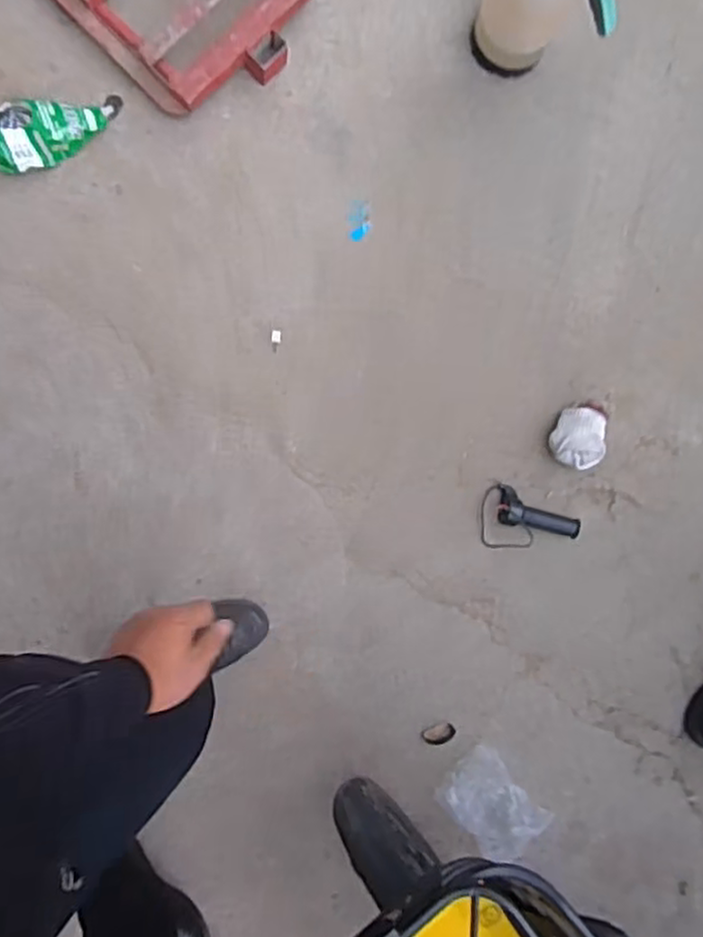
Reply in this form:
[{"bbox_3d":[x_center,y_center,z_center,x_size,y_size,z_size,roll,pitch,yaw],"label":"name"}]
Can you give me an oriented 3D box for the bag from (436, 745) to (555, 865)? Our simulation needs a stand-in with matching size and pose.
[{"bbox_3d":[0.234,0.560,1.196,0.123,0.034,0.171,-44,95,-4],"label":"bag"}]

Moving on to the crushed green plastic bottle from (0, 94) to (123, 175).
[{"bbox_3d":[-0.472,-0.546,1.148,0.219,0.047,0.098,-20,93,-6],"label":"crushed green plastic bottle"}]

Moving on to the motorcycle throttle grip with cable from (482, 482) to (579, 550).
[{"bbox_3d":[0.295,0.102,1.203,0.166,0.041,0.104,26,88,-6],"label":"motorcycle throttle grip with cable"}]

